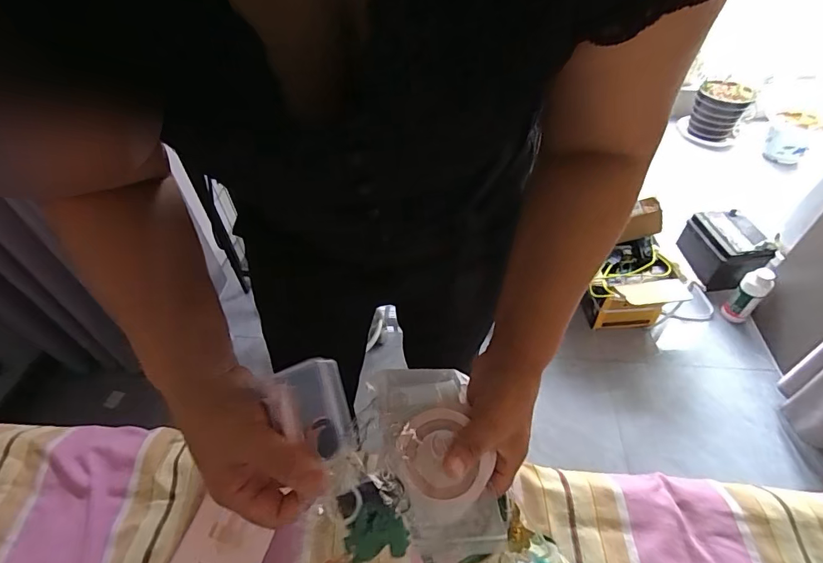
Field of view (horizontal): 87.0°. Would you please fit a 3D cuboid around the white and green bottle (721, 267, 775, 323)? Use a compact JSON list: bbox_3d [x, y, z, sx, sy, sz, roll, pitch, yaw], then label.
[{"bbox_3d":[0.985,0.047,1.276,0.057,0.222,0.068,-35,55,-26],"label":"white and green bottle"}]

